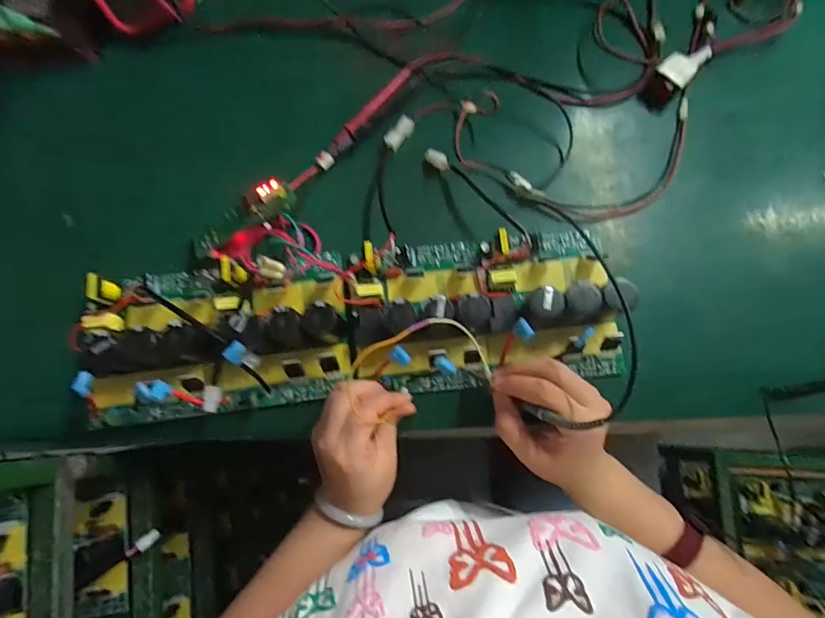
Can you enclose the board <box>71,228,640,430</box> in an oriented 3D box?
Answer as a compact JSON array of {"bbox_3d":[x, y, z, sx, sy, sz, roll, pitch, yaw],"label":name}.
[{"bbox_3d":[-0.053,0.006,0.383,0.479,0.058,0.148,-6,76,0],"label":"board"}]

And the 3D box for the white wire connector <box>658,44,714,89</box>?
[{"bbox_3d":[0.280,-0.253,0.441,0.032,0.020,0.065,42,81,11],"label":"white wire connector"}]

